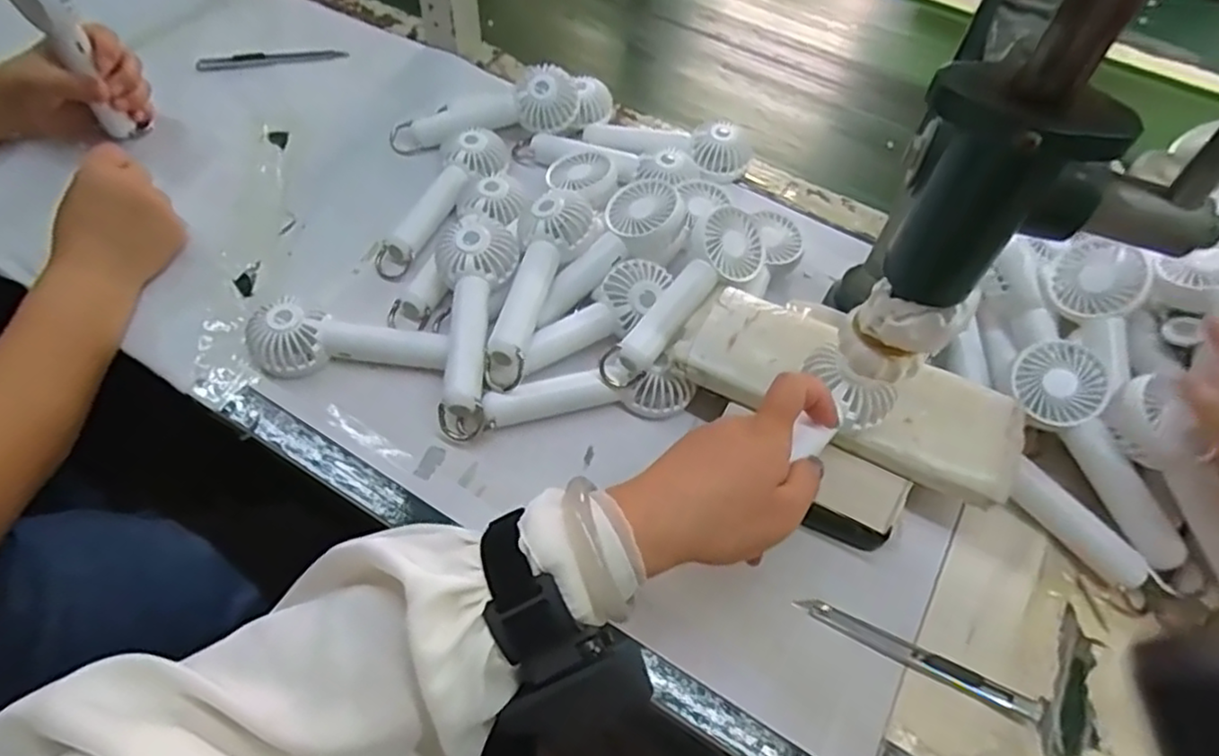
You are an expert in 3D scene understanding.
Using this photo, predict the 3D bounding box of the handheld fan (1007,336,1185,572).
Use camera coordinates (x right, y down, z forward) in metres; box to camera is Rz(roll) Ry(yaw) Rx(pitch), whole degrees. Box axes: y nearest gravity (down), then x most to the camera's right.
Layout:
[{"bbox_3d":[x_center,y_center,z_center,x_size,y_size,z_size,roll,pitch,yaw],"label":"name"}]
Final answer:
[{"bbox_3d":[0.317,0.043,0.436,0.053,0.034,0.145,-33,72,11],"label":"handheld fan"}]

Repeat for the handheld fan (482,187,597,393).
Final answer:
[{"bbox_3d":[-0.050,-0.066,0.481,0.048,0.044,0.152,14,56,5],"label":"handheld fan"}]

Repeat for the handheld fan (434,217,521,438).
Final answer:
[{"bbox_3d":[-0.095,-0.037,0.466,0.050,0.037,0.153,3,71,-2],"label":"handheld fan"}]

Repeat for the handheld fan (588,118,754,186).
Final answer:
[{"bbox_3d":[0.051,-0.203,0.603,0.143,0.034,0.059,14,56,5],"label":"handheld fan"}]

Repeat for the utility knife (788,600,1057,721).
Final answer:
[{"bbox_3d":[0.178,0.159,0.389,0.139,0.011,0.016,23,57,11],"label":"utility knife"}]

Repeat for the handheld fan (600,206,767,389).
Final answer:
[{"bbox_3d":[0.058,-0.057,0.474,0.049,0.051,0.167,31,59,15],"label":"handheld fan"}]

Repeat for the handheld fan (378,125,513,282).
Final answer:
[{"bbox_3d":[-0.133,-0.145,0.555,0.041,0.033,0.158,22,57,10],"label":"handheld fan"}]

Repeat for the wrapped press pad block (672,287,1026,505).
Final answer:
[{"bbox_3d":[0.152,0.004,0.439,0.209,0.024,0.079,25,58,12],"label":"wrapped press pad block"}]

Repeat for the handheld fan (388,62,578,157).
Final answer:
[{"bbox_3d":[-0.111,-0.232,0.605,0.167,0.047,0.066,-9,56,9],"label":"handheld fan"}]

